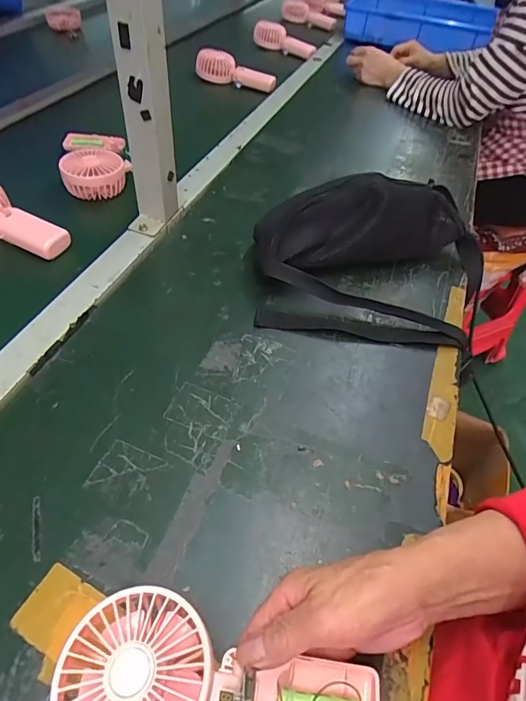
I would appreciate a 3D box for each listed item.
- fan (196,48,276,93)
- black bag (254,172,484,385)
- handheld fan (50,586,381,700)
[{"bbox_3d":[-0.059,-0.623,0.965,0.180,0.065,0.032,14,49,6],"label":"fan"},{"bbox_3d":[0.135,-0.118,0.521,0.290,0.095,0.215,7,49,0],"label":"black bag"},{"bbox_3d":[-0.024,0.198,0.253,0.184,0.029,0.081,14,49,-4],"label":"handheld fan"}]

